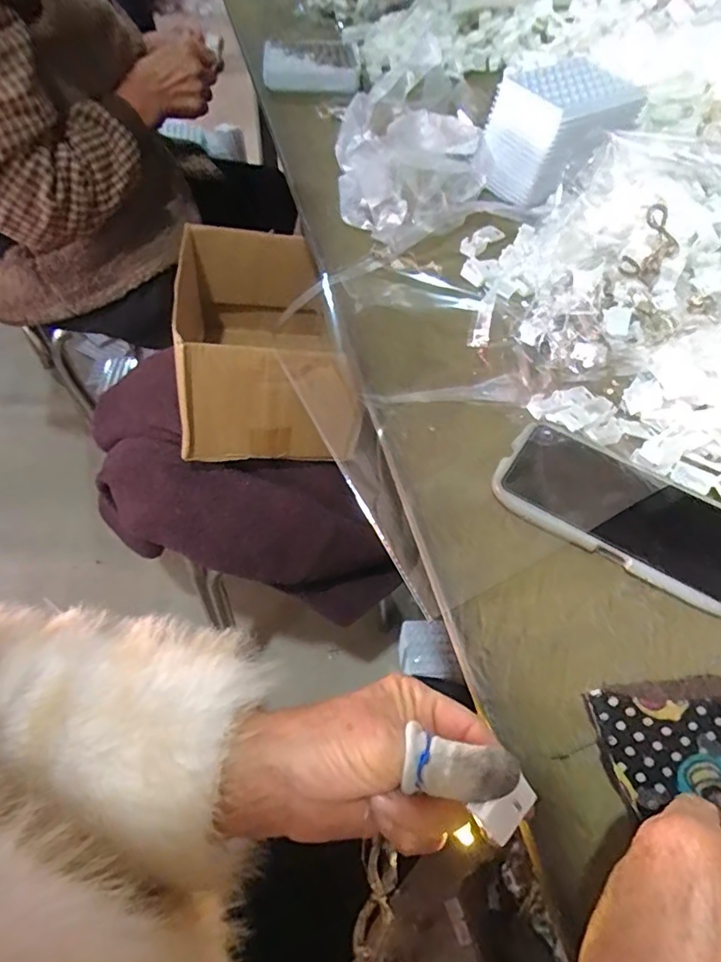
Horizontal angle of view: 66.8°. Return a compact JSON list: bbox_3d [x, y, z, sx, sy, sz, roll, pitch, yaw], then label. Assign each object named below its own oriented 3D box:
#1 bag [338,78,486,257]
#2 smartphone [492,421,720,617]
[{"bbox_3d":[0.041,-0.318,0.558,0.123,0.091,0.149,-28,61,-19],"label":"bag"},{"bbox_3d":[0.182,0.018,0.379,0.169,0.008,0.086,27,59,16],"label":"smartphone"}]

